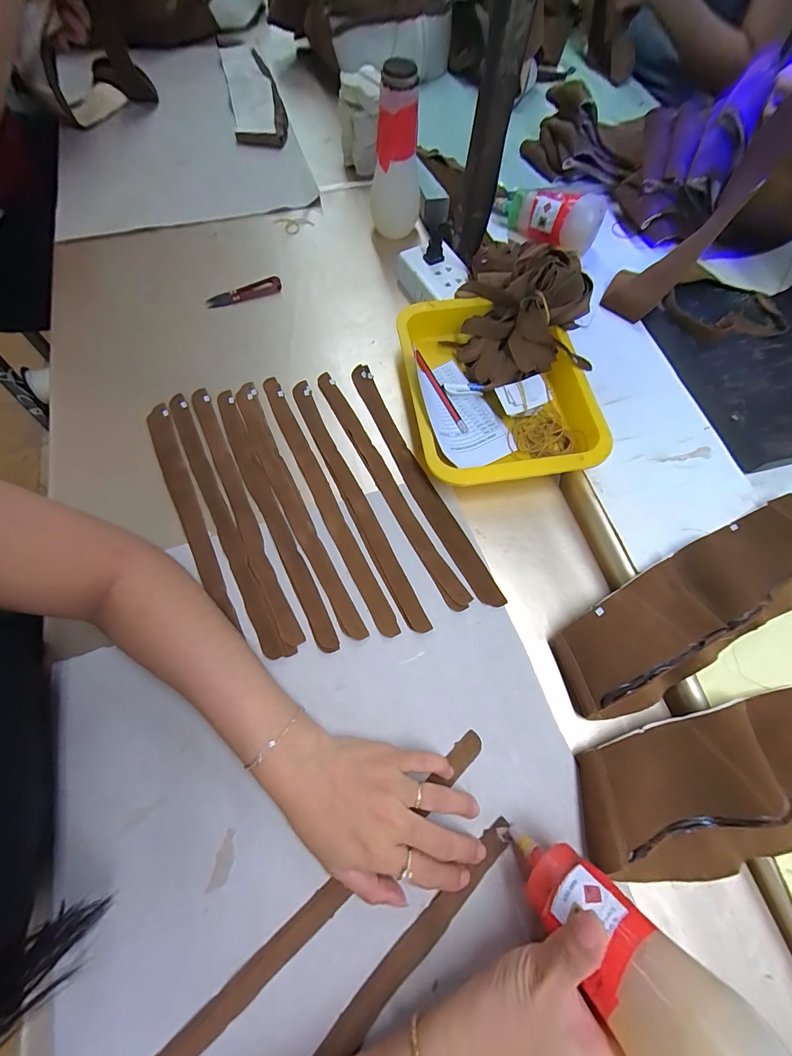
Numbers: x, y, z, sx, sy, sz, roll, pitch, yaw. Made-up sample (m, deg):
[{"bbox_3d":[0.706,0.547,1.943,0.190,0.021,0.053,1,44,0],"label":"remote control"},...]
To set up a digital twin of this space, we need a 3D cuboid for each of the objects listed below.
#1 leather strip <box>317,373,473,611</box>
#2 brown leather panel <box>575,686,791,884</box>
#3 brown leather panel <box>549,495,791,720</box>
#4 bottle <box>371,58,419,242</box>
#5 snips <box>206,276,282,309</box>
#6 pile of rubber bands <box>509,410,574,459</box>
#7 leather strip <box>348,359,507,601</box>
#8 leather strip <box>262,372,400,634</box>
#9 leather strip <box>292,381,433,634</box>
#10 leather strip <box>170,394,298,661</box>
[{"bbox_3d":[-0.013,-0.052,0.424,0.024,0.004,0.317,-27,71,-13],"label":"leather strip"},{"bbox_3d":[0.316,0.200,0.315,0.343,0.032,0.108,-9,68,-6],"label":"brown leather panel"},{"bbox_3d":[0.306,0.065,0.369,0.341,0.035,0.095,-25,71,-12],"label":"brown leather panel"},{"bbox_3d":[0.000,-0.491,0.509,0.063,0.173,0.059,-2,68,-3],"label":"bottle"},{"bbox_3d":[-0.207,-0.320,0.527,0.101,0.020,0.014,-24,71,-11],"label":"snips"},{"bbox_3d":[0.164,-0.106,0.443,0.071,0.010,0.059,-14,69,-8],"label":"pile of rubber bands"},{"bbox_3d":[0.024,-0.058,0.429,0.031,0.010,0.320,-24,71,-12],"label":"leather strip"},{"bbox_3d":[-0.078,-0.036,0.411,0.021,0.007,0.323,-25,71,-12],"label":"leather strip"},{"bbox_3d":[-0.045,-0.035,0.414,0.021,0.011,0.315,-24,71,-12],"label":"leather strip"},{"bbox_3d":[-0.180,-0.014,0.395,0.024,0.007,0.319,-27,71,-12],"label":"leather strip"}]

